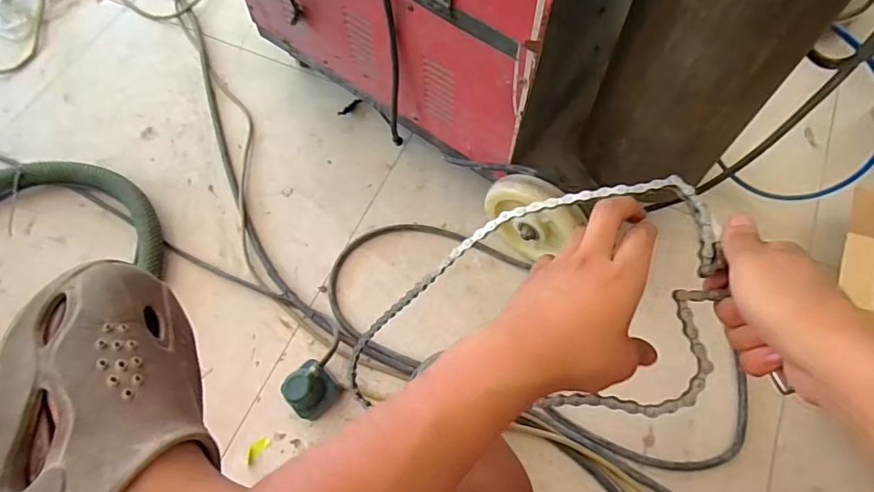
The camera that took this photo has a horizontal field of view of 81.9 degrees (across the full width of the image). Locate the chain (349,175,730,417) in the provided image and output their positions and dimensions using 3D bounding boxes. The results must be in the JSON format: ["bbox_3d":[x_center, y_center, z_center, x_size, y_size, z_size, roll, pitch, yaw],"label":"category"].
[{"bbox_3d":[0.046,0.057,0.417,0.336,0.037,0.162,-14,78,31],"label":"chain"}]

